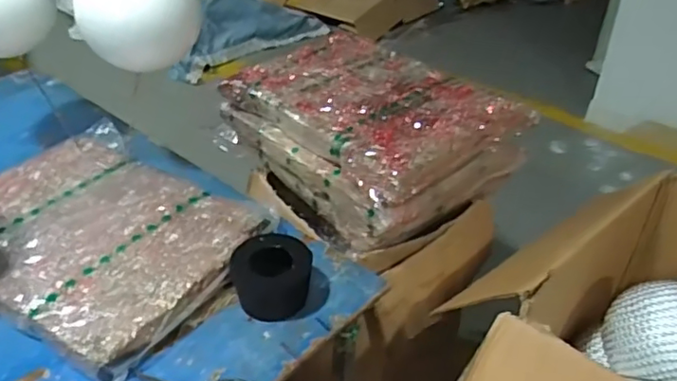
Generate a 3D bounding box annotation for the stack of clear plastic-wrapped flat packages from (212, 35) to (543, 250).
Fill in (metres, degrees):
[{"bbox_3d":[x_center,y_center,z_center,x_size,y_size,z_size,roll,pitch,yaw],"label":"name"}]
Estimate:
[{"bbox_3d":[0.053,-0.124,1.197,0.378,0.168,0.505,-27,44,-32],"label":"stack of clear plastic-wrapped flat packages"}]

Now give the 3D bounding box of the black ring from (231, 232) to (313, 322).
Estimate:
[{"bbox_3d":[-0.096,0.127,0.863,0.109,0.080,0.112,0,36,0],"label":"black ring"}]

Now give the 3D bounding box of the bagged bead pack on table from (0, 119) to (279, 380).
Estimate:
[{"bbox_3d":[-0.392,0.064,0.977,0.520,0.062,0.401,21,39,28],"label":"bagged bead pack on table"}]

